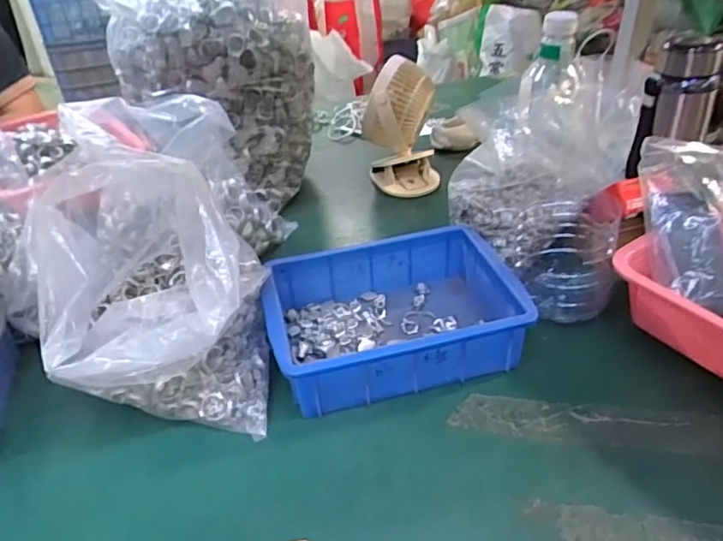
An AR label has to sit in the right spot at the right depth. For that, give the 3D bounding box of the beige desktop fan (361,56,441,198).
[{"bbox_3d":[0.063,-0.214,0.846,0.119,0.180,0.082,2,36,7],"label":"beige desktop fan"}]

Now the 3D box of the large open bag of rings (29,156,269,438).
[{"bbox_3d":[-0.192,0.005,0.524,0.186,0.204,0.240,-9,36,-9],"label":"large open bag of rings"}]

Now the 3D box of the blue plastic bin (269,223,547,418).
[{"bbox_3d":[0.025,0.040,0.578,0.243,0.084,0.187,-11,36,-10],"label":"blue plastic bin"}]

